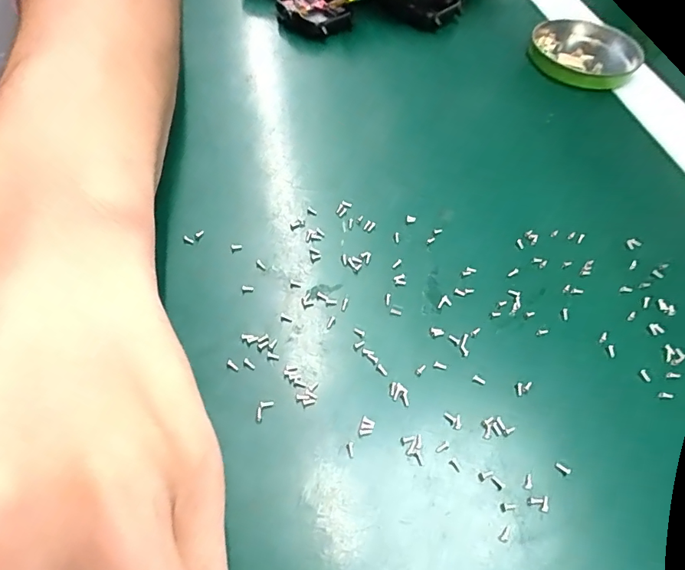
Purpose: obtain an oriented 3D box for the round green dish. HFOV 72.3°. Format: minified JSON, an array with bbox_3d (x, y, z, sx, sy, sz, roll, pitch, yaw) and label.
[{"bbox_3d":[0.151,-0.145,0.296,0.064,0.017,0.063,0,60,1],"label":"round green dish"}]

